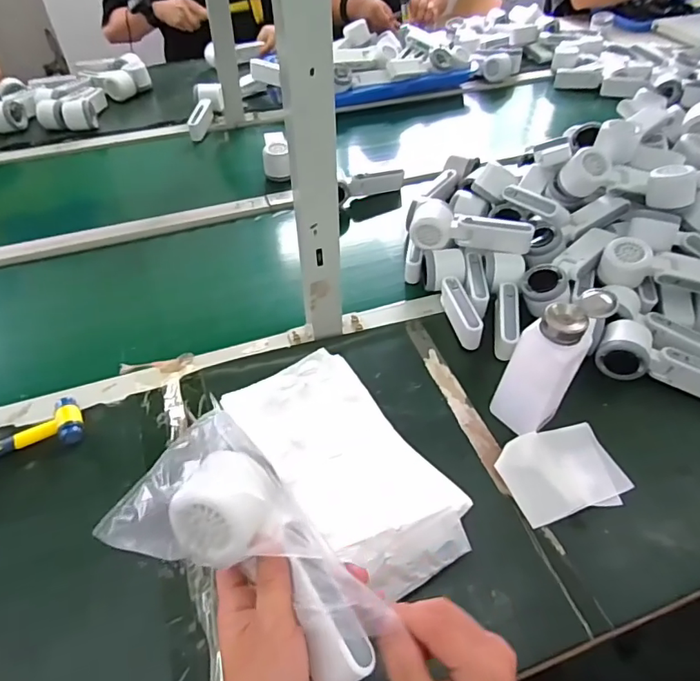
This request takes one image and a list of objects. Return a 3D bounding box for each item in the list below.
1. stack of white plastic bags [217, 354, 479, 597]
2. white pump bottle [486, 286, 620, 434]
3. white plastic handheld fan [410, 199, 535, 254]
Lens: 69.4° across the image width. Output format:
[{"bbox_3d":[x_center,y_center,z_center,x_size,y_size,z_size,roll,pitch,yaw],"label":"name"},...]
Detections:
[{"bbox_3d":[-0.007,0.131,0.506,0.157,0.071,0.250,-31,55,-25],"label":"stack of white plastic bags"},{"bbox_3d":[0.206,0.024,0.531,0.059,0.182,0.064,35,57,27],"label":"white pump bottle"},{"bbox_3d":[0.175,-0.167,0.736,0.171,0.043,0.077,10,49,9],"label":"white plastic handheld fan"}]

